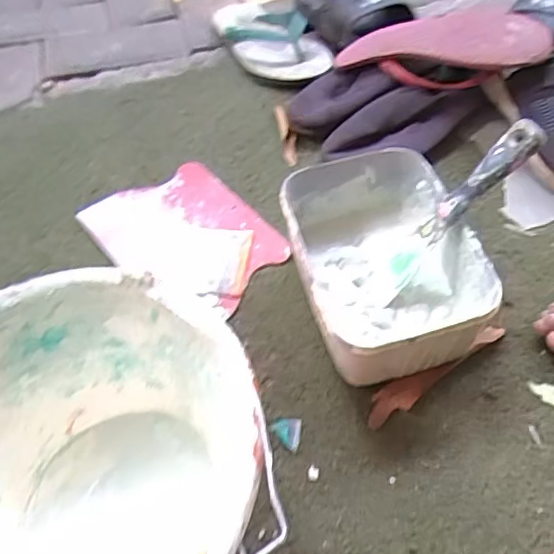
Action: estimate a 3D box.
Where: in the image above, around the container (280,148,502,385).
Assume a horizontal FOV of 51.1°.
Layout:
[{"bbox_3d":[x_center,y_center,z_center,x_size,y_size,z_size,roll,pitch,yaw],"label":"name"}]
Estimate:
[{"bbox_3d":[0.092,-0.009,0.518,0.134,0.088,0.193,-15,55,-6],"label":"container"}]

